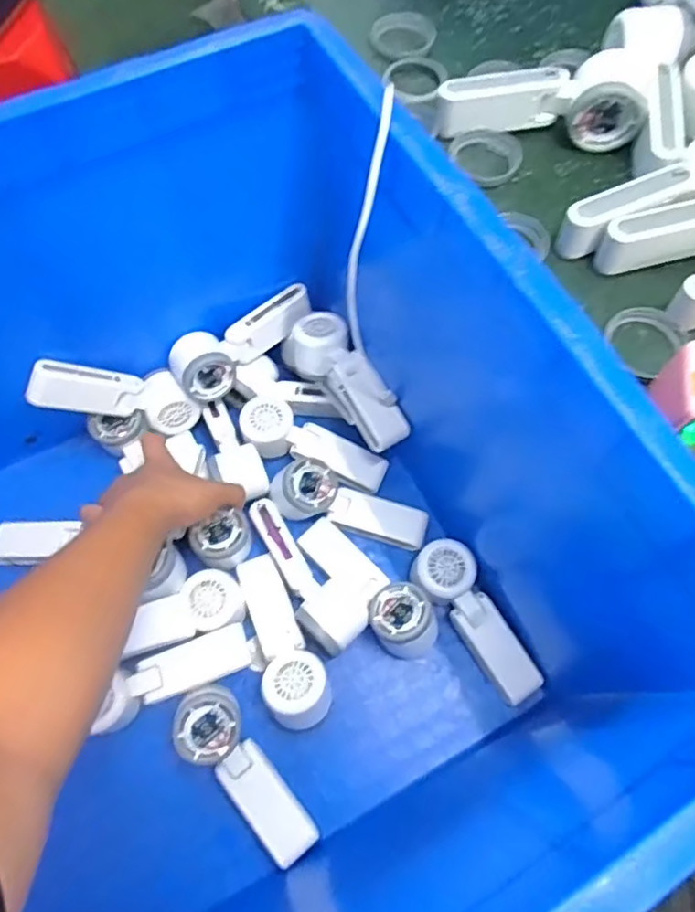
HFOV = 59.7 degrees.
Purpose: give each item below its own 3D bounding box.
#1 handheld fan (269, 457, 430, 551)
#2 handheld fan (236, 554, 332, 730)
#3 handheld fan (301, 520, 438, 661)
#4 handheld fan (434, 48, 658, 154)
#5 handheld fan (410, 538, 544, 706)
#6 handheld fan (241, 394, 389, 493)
[{"bbox_3d":[0.002,0.054,0.636,0.161,0.045,0.056,20,68,-8],"label":"handheld fan"},{"bbox_3d":[-0.061,0.172,0.574,0.056,0.055,0.160,-17,68,-7],"label":"handheld fan"},{"bbox_3d":[0.022,0.126,0.599,0.056,0.054,0.167,-40,73,-15],"label":"handheld fan"},{"bbox_3d":[0.162,-0.299,0.510,0.169,0.049,0.064,5,67,2],"label":"handheld fan"},{"bbox_3d":[0.125,0.158,0.590,0.054,0.035,0.165,-32,84,-12],"label":"handheld fan"},{"bbox_3d":[-0.038,-0.010,0.657,0.162,0.036,0.059,24,69,10],"label":"handheld fan"}]

